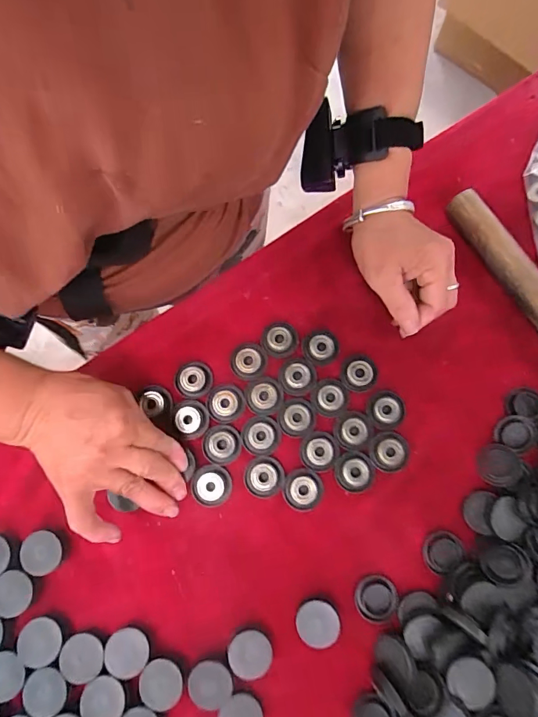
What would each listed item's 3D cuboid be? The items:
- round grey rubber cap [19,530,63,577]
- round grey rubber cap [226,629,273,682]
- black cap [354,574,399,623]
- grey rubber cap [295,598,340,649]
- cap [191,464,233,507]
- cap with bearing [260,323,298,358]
[{"bbox_3d":[-0.179,0.152,0.326,0.033,0.006,0.032,0,77,0],"label":"round grey rubber cap"},{"bbox_3d":[-0.014,0.223,0.313,0.032,0.005,0.031,-10,78,-2],"label":"round grey rubber cap"},{"bbox_3d":[0.085,0.189,0.328,0.033,0.004,0.032,0,77,0],"label":"black cap"},{"bbox_3d":[0.037,0.201,0.316,0.032,0.013,0.030,0,77,0],"label":"grey rubber cap"},{"bbox_3d":[-0.048,0.105,0.344,0.032,0.005,0.032,-9,78,-2],"label":"cap"},{"bbox_3d":[0.009,-0.018,0.371,0.032,0.006,0.032,0,77,0],"label":"cap with bearing"}]

